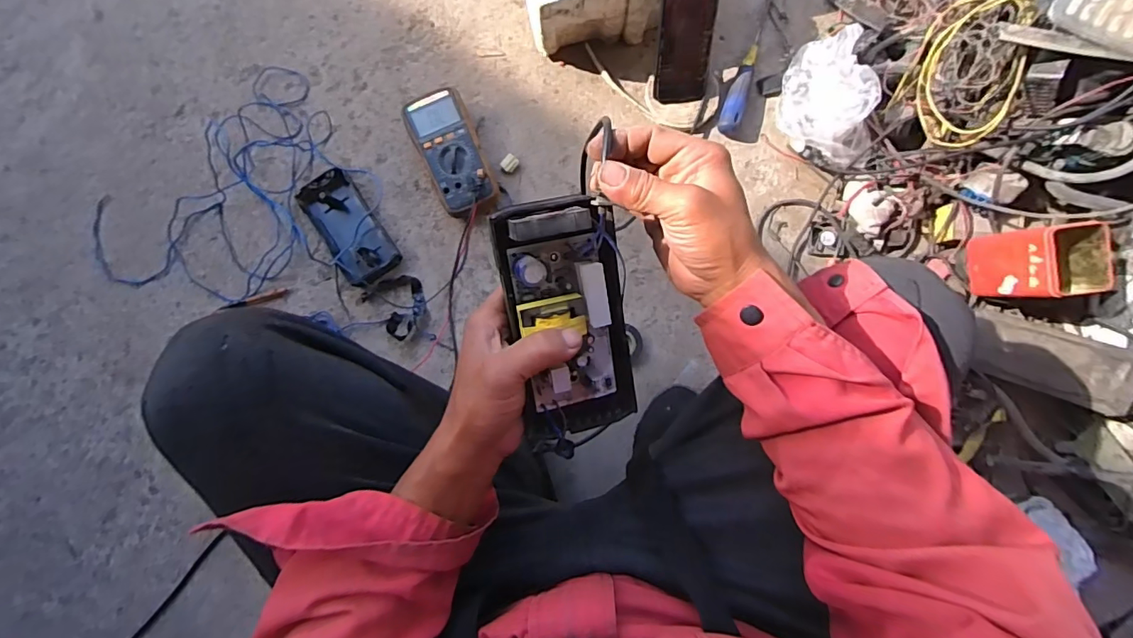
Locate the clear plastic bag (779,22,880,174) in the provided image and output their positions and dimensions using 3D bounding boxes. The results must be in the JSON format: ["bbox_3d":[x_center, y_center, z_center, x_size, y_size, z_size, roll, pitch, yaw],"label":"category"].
[{"bbox_3d":[0.392,-0.317,0.735,0.105,0.089,0.182,-15,88,0],"label":"clear plastic bag"}]

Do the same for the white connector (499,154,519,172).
[{"bbox_3d":[-0.088,-0.241,0.759,0.021,0.016,0.027,41,89,1],"label":"white connector"}]

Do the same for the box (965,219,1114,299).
[{"bbox_3d":[0.636,-0.076,0.669,0.073,0.137,0.092,-6,88,0],"label":"box"}]

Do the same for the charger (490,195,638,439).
[{"bbox_3d":[0.002,0.004,0.349,0.085,0.048,0.173,-12,113,0],"label":"charger"}]

